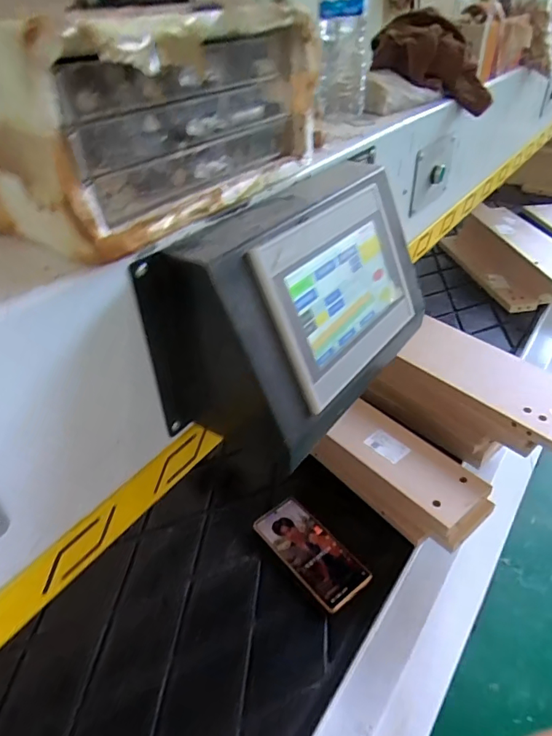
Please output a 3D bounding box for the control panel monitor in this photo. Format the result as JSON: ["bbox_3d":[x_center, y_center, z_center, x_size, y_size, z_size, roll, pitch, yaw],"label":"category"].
[{"bbox_3d":[0.034,-0.059,0.461,0.130,0.183,0.292,25,46,30],"label":"control panel monitor"}]

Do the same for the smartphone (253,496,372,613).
[{"bbox_3d":[0.044,0.248,0.658,0.077,0.017,0.164,-30,46,-30],"label":"smartphone"}]

